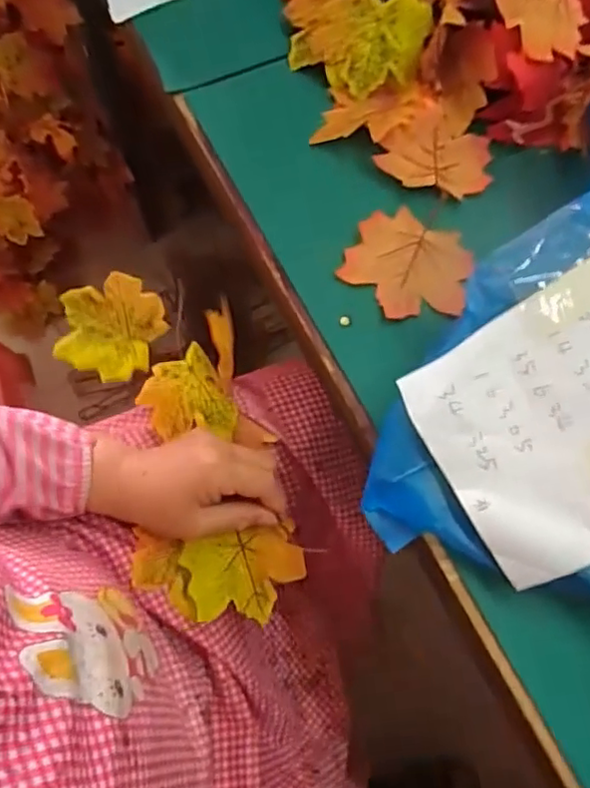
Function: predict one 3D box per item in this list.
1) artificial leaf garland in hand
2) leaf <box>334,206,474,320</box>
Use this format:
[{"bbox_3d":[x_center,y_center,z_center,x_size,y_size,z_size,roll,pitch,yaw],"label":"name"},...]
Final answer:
[{"bbox_3d":[-0.088,0.036,0.486,0.129,0.029,0.284,-21,79,-9],"label":"artificial leaf garland in hand"},{"bbox_3d":[0.080,-0.089,0.435,0.086,0.013,0.075,24,70,8],"label":"leaf"}]

